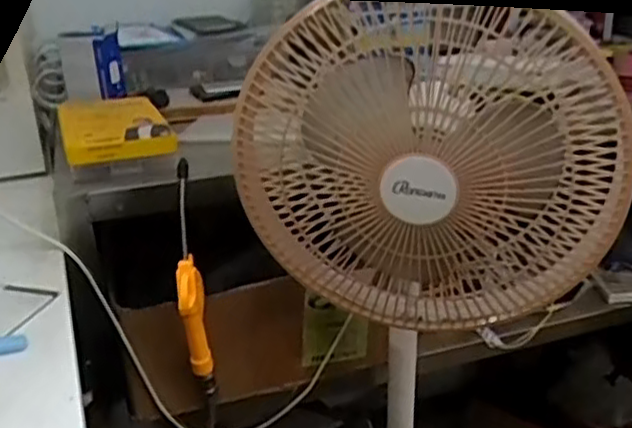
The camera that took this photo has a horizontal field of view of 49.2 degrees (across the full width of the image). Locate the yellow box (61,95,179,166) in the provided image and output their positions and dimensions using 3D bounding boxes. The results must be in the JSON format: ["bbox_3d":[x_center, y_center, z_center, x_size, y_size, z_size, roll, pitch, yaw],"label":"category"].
[{"bbox_3d":[-0.220,-0.097,0.746,0.102,0.021,0.207,-9,25,-19],"label":"yellow box"}]

